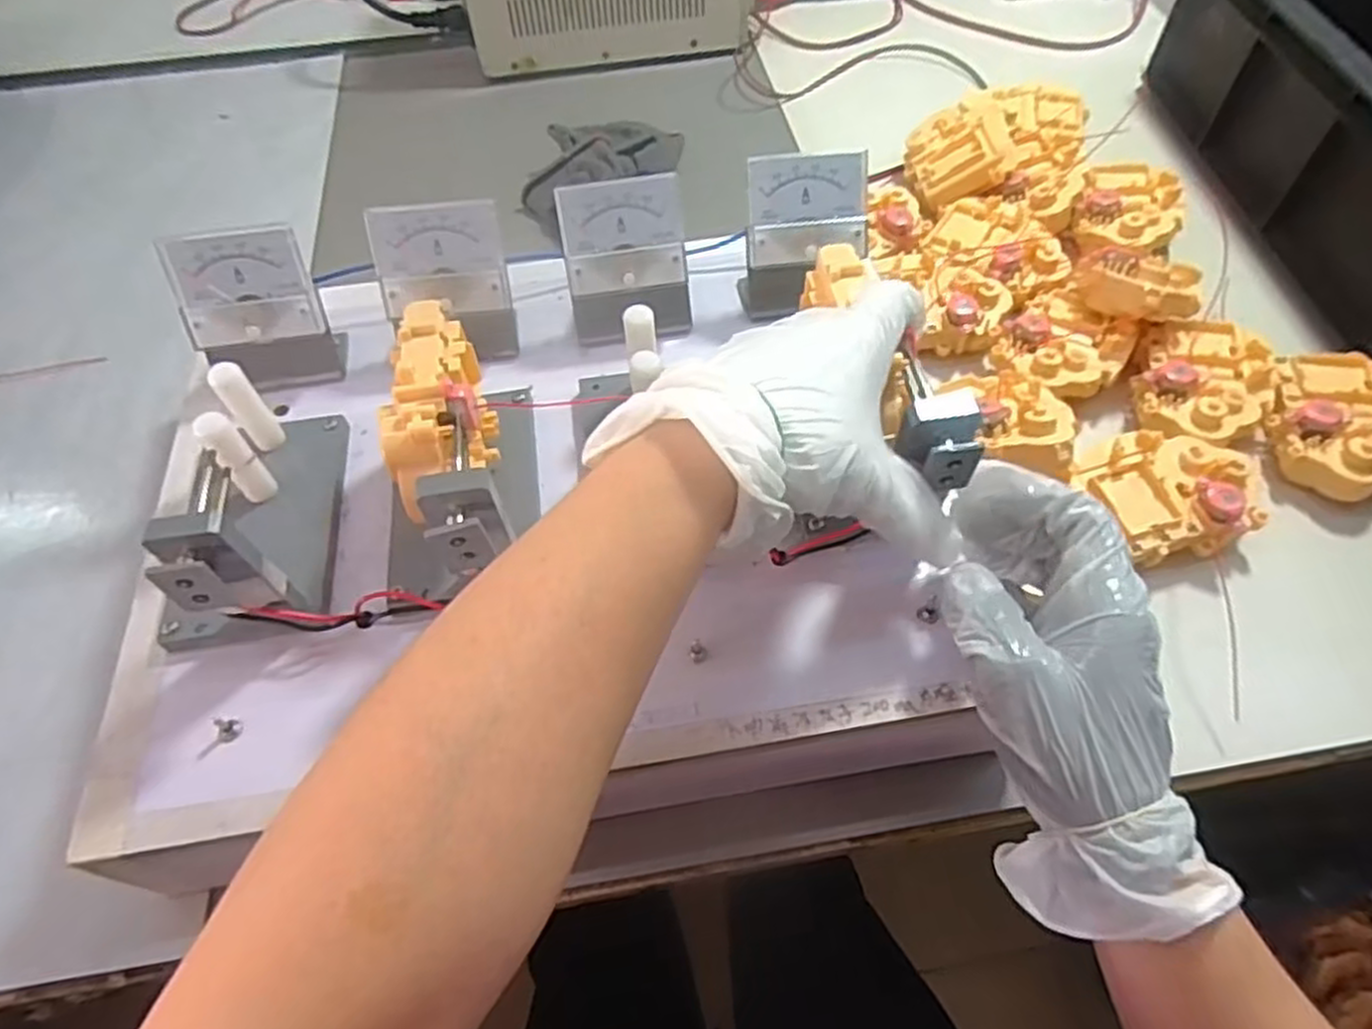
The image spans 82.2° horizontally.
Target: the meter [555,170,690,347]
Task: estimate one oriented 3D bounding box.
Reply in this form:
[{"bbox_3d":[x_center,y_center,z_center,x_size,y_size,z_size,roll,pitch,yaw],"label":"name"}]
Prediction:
[{"bbox_3d":[-0.032,-0.136,0.421,0.064,0.073,0.037,-10,58,-4],"label":"meter"}]

